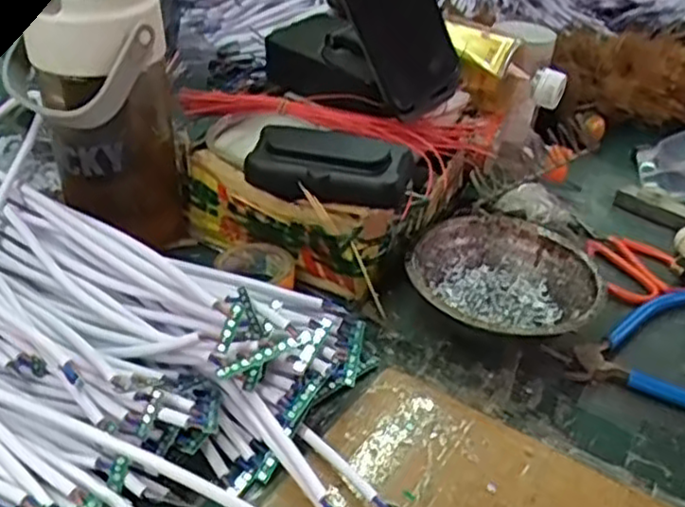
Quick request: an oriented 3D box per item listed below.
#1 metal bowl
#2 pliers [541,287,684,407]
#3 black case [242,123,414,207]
[{"bbox_3d":[0.104,0.025,0.476,0.118,0.044,0.119,4,34,-3],"label":"metal bowl"},{"bbox_3d":[0.202,0.071,0.456,0.133,0.014,0.126,-4,36,-15],"label":"pliers"},{"bbox_3d":[-0.009,-0.059,0.472,0.109,0.034,0.051,13,35,9],"label":"black case"}]

